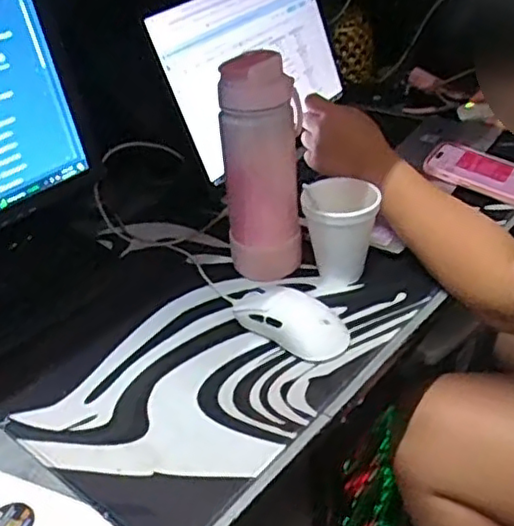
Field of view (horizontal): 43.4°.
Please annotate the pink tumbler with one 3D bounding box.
[{"bbox_3d":[0.007,-0.093,0.654,0.073,0.223,0.059,4,35,12],"label":"pink tumbler"}]

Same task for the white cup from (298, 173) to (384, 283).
[{"bbox_3d":[0.084,-0.034,0.653,0.075,0.099,0.071,2,35,9],"label":"white cup"}]

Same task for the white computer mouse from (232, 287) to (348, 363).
[{"bbox_3d":[0.033,0.053,0.599,0.102,0.034,0.047,21,42,32],"label":"white computer mouse"}]

